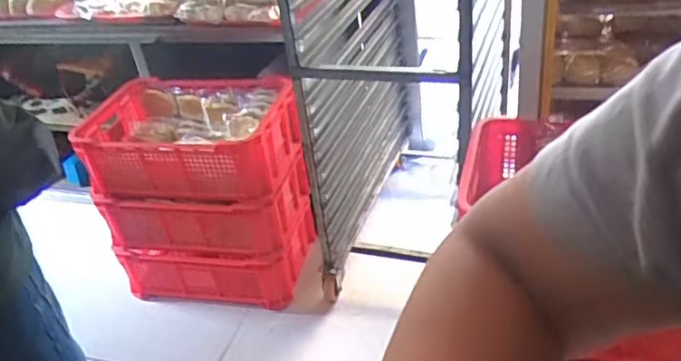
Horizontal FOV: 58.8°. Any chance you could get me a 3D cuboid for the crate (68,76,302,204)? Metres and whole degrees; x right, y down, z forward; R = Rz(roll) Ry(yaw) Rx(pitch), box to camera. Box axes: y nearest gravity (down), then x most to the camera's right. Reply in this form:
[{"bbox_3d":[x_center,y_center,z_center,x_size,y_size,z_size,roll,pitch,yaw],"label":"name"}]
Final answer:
[{"bbox_3d":[-0.363,-0.091,1.502,0.503,0.199,0.301,-3,34,7],"label":"crate"}]

